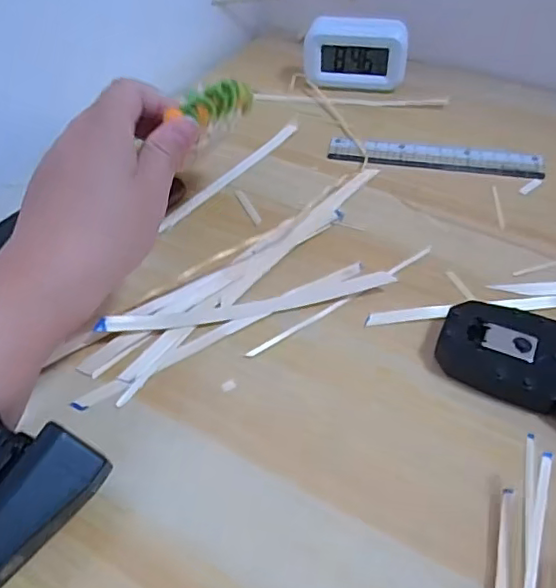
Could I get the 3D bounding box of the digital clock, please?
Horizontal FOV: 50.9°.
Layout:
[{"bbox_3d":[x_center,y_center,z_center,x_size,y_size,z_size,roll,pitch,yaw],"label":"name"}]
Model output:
[{"bbox_3d":[0.066,-0.205,0.504,0.084,0.053,0.028,4,48,7],"label":"digital clock"}]

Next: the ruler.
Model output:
[{"bbox_3d":[0.117,-0.103,0.441,0.156,0.004,0.030,7,48,10],"label":"ruler"}]

